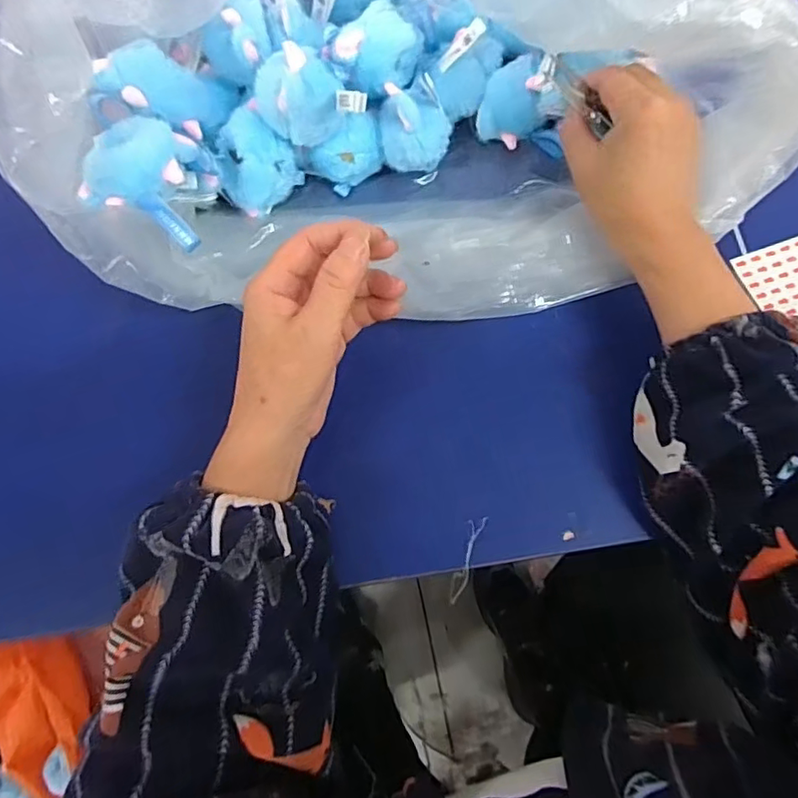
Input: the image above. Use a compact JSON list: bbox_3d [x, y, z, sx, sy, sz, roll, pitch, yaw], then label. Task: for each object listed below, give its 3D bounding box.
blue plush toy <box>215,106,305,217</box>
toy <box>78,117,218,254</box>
[{"bbox_3d":[-0.098,-0.157,0.375,0.048,0.053,0.044,0,73,-1],"label":"blue plush toy"},{"bbox_3d":[-0.154,-0.127,0.333,0.071,0.038,0.079,0,73,-1],"label":"toy"}]

